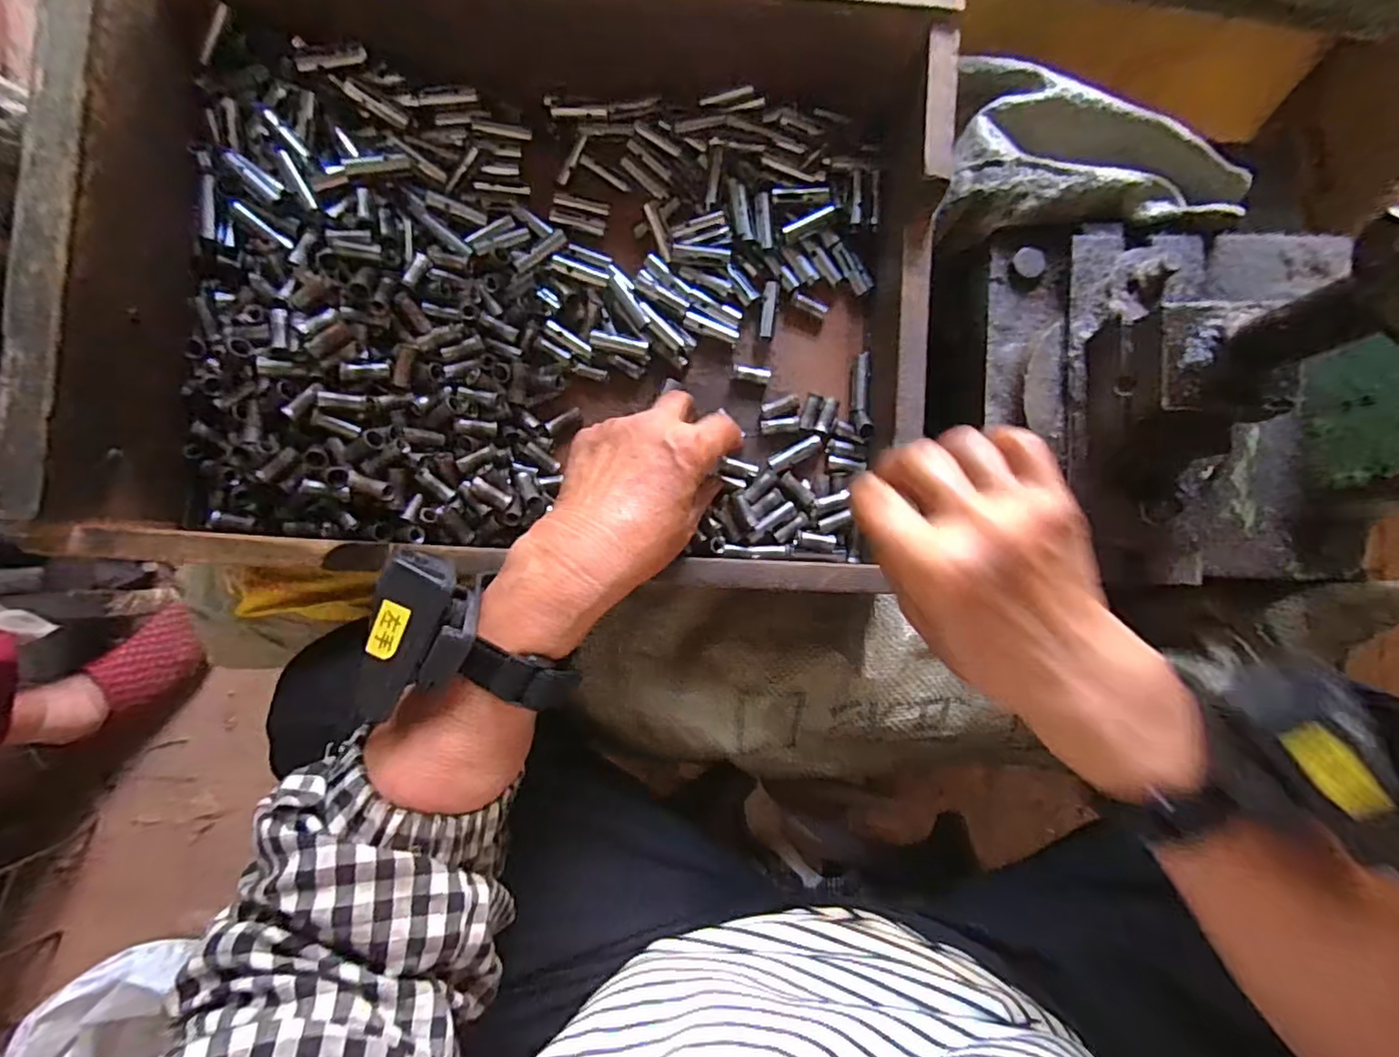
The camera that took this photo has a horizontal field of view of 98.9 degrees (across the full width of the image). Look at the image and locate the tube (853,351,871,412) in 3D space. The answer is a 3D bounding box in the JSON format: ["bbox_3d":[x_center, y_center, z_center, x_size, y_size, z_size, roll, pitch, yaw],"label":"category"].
[{"bbox_3d":[0.107,-0.096,0.394,0.009,0.007,0.038,4,85,2],"label":"tube"}]

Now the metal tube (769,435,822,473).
[{"bbox_3d":[0.062,-0.049,0.392,0.037,0.007,0.011,-31,85,-1],"label":"metal tube"}]

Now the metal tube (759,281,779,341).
[{"bbox_3d":[0.046,-0.144,0.395,0.010,0.008,0.037,5,85,2],"label":"metal tube"}]

